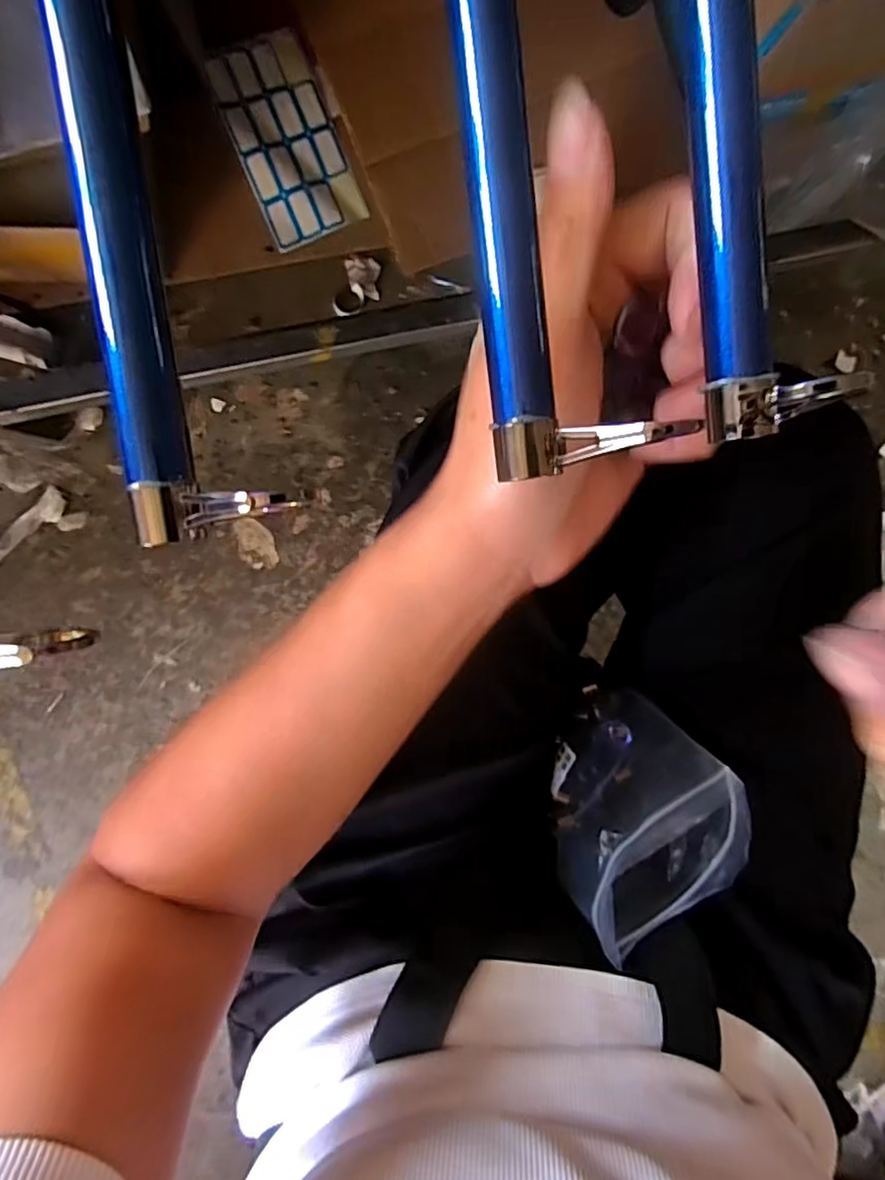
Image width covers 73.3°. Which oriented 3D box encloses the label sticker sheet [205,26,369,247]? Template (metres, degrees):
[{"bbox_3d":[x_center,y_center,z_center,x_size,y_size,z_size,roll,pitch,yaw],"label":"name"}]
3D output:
[{"bbox_3d":[-0.181,-0.525,0.698,0.114,0.006,0.203,-25,104,-8],"label":"label sticker sheet"}]

